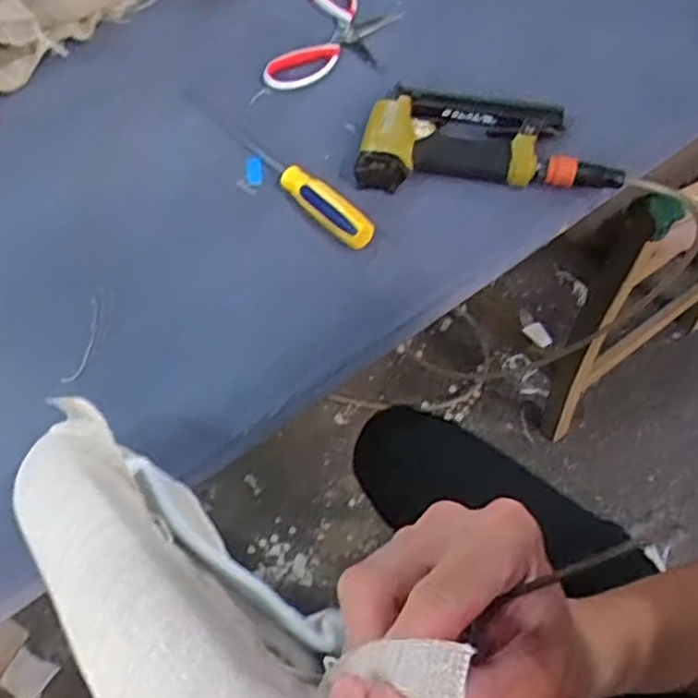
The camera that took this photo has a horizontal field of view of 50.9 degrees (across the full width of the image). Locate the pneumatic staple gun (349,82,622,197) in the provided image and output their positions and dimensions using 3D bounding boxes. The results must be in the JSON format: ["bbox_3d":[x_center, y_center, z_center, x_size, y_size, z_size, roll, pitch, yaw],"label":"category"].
[{"bbox_3d":[0.137,-0.203,0.739,0.252,0.056,0.115,3,60,4],"label":"pneumatic staple gun"}]

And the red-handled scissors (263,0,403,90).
[{"bbox_3d":[-0.014,-0.366,0.849,0.125,0.030,0.206,11,61,7],"label":"red-handled scissors"}]

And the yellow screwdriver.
[{"bbox_3d":[-0.071,-0.185,0.740,0.031,0.035,0.268,-37,66,-19],"label":"yellow screwdriver"}]

